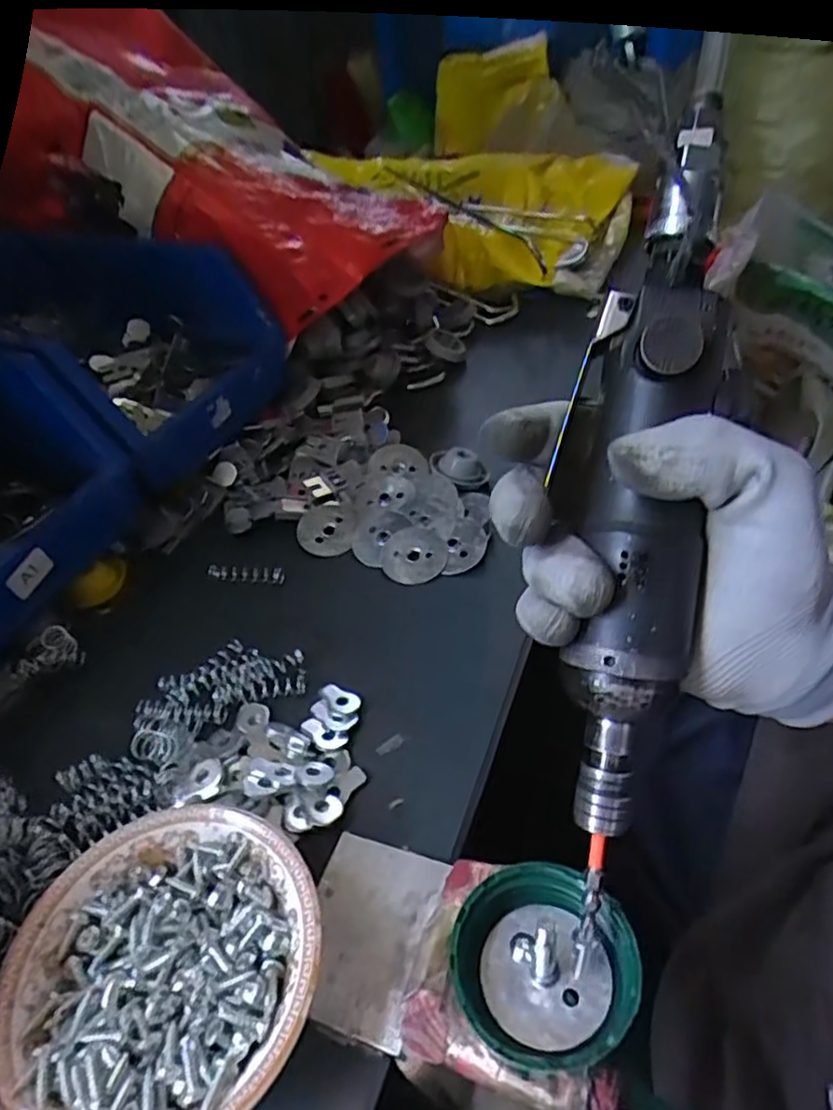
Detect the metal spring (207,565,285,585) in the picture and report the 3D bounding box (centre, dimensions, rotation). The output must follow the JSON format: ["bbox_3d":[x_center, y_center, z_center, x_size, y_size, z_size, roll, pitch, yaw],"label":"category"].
[{"bbox_3d":[-0.119,0.013,0.468,0.053,0.010,0.011,4,45,5],"label":"metal spring"}]

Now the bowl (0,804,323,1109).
[{"bbox_3d":[-0.098,0.167,0.267,0.120,0.045,0.116,-1,45,1],"label":"bowl"}]

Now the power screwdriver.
[{"bbox_3d":[0.072,-0.011,0.220,0.039,0.256,0.034,7,2,8],"label":"power screwdriver"}]

